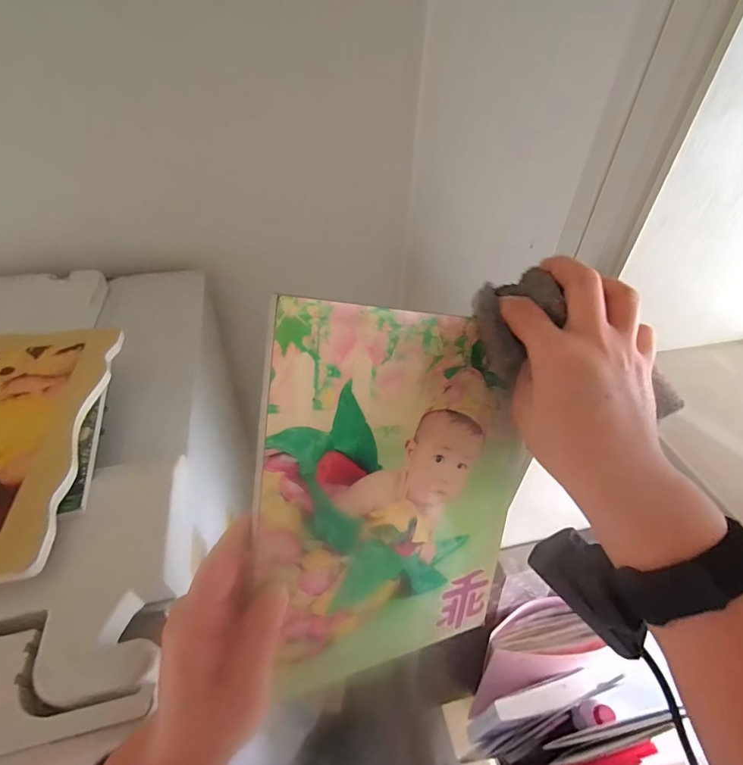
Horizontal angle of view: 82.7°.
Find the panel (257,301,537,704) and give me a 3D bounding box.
[{"bbox_3d":[0.024,0.078,0.279,0.200,0.241,0.004,2,12,-31],"label":"panel"}]

